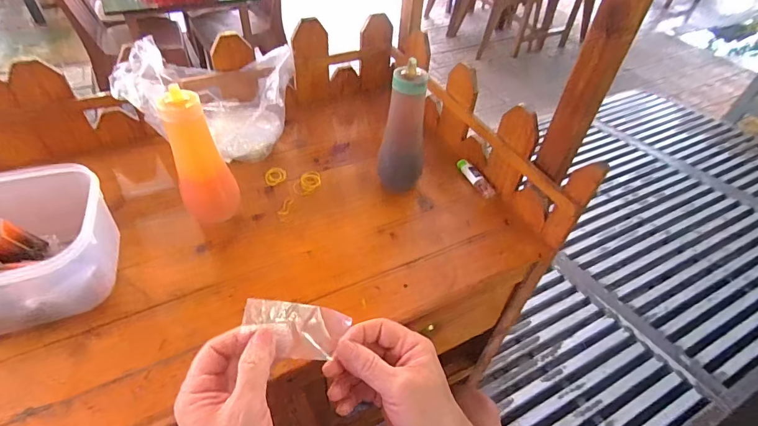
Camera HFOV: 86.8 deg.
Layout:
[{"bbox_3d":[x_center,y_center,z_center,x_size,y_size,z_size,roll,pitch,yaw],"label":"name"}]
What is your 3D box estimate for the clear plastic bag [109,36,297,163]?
[{"bbox_3d":[-0.244,-0.180,0.606,0.234,0.159,0.144,-9,47,-13],"label":"clear plastic bag"}]

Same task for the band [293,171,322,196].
[{"bbox_3d":[-0.108,-0.044,0.607,0.042,0.011,0.039,-14,48,-17],"label":"band"}]

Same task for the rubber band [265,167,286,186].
[{"bbox_3d":[-0.159,-0.056,0.616,0.028,0.004,0.036,31,57,7],"label":"rubber band"}]

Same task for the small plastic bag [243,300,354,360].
[{"bbox_3d":[-0.072,0.101,0.345,0.086,0.014,0.044,15,71,-28],"label":"small plastic bag"}]

